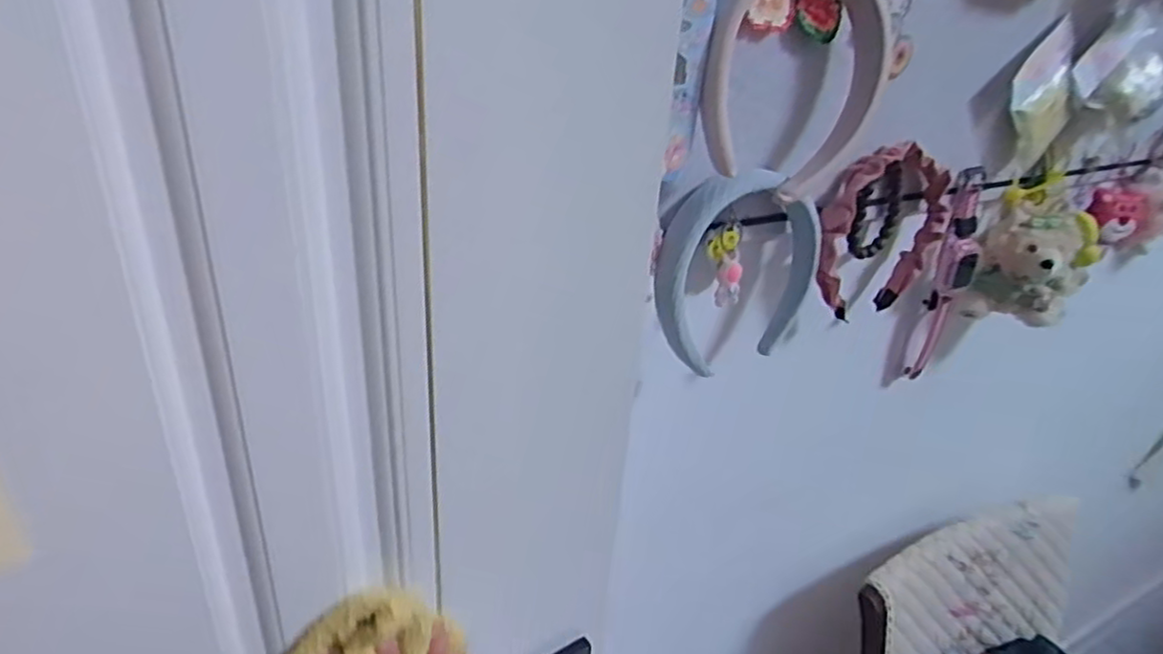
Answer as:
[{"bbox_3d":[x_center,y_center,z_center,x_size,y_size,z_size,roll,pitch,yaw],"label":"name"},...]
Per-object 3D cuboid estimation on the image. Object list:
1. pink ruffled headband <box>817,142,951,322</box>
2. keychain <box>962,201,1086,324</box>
[{"bbox_3d":[0.255,-0.078,0.611,0.137,0.149,0.030,-10,32,-26],"label":"pink ruffled headband"},{"bbox_3d":[0.446,-0.061,0.705,0.085,0.114,0.069,28,36,36],"label":"keychain"}]

